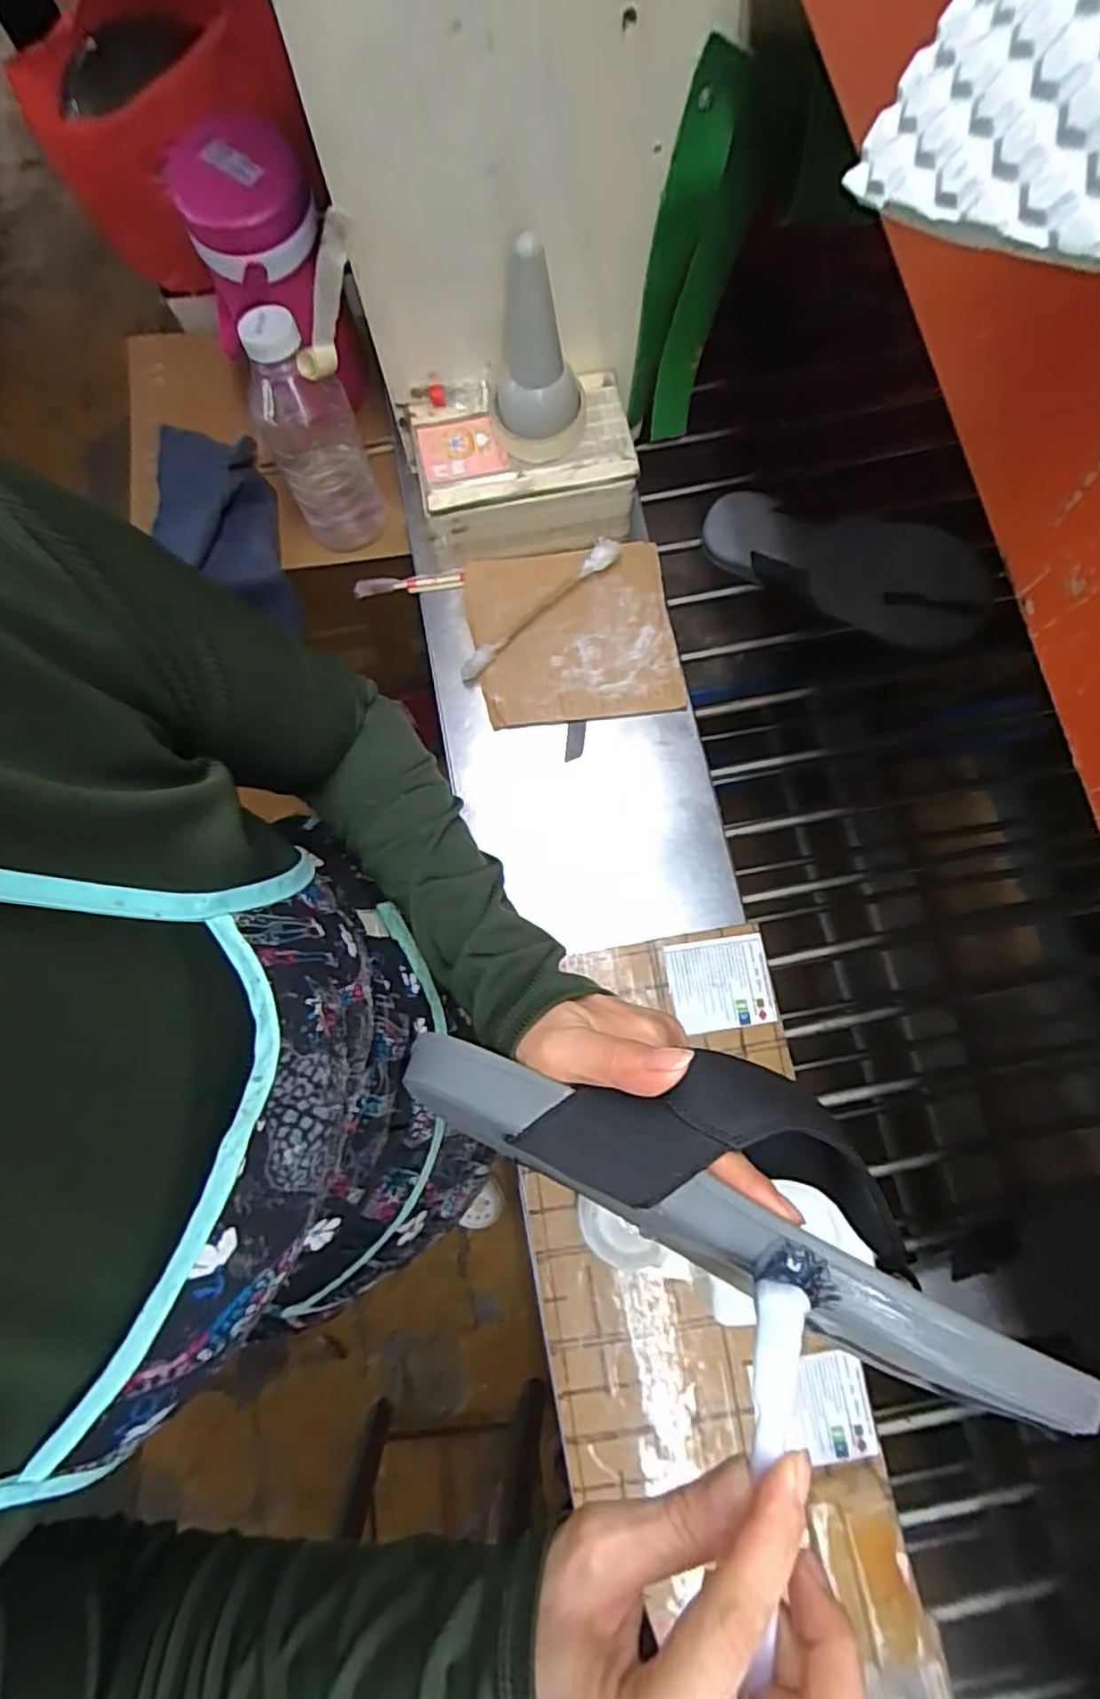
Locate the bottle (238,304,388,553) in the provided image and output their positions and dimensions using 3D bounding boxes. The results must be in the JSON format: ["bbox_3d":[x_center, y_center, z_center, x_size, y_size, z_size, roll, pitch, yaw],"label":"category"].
[{"bbox_3d":[-0.238,-0.417,0.677,0.086,0.222,0.107,-24,79,-5],"label":"bottle"}]

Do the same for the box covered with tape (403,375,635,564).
[{"bbox_3d":[-0.031,-0.356,0.641,0.202,0.082,0.130,-9,78,-2],"label":"box covered with tape"}]

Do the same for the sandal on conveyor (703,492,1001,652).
[{"bbox_3d":[0.282,-0.279,0.673,0.265,0.090,0.094,22,79,5],"label":"sandal on conveyor"}]

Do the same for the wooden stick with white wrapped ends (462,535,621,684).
[{"bbox_3d":[-0.010,-0.229,0.641,0.192,0.023,0.023,-43,81,-8],"label":"wooden stick with white wrapped ends"}]

